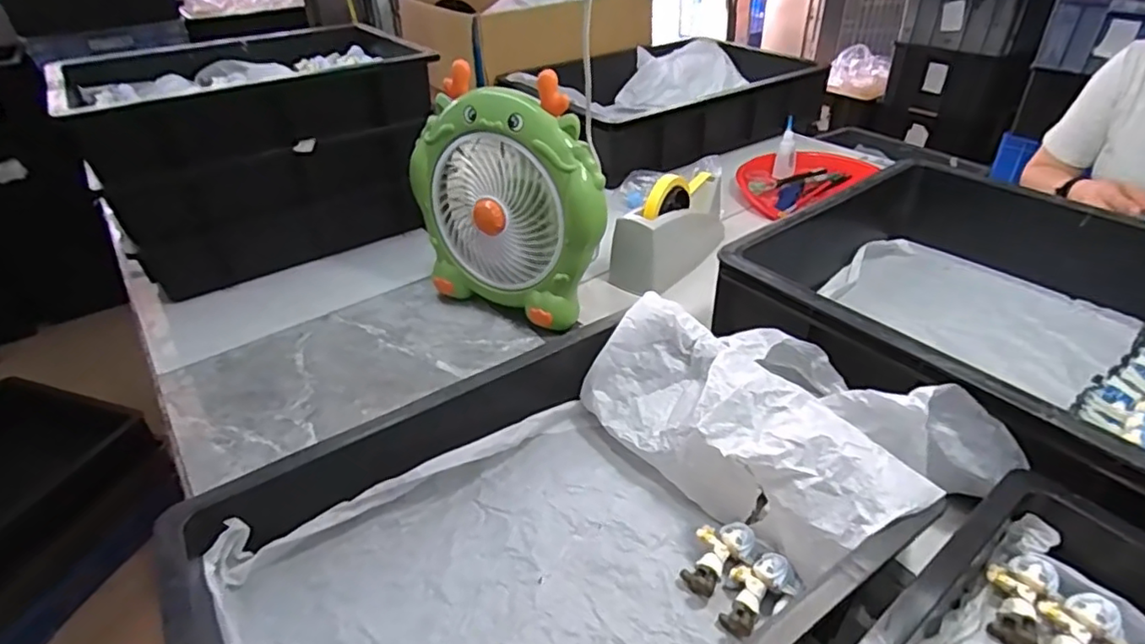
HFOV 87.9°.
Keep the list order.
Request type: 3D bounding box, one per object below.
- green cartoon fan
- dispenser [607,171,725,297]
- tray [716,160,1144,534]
[{"bbox_3d":[-0.071,-0.126,0.695,0.244,0.273,0.083,16,41,30],"label":"green cartoon fan"},{"bbox_3d":[0.137,-0.137,0.823,0.078,0.125,0.214,20,43,34],"label":"dispenser"},{"bbox_3d":[0.472,0.023,0.550,0.408,0.138,0.575,-27,42,-29],"label":"tray"}]

